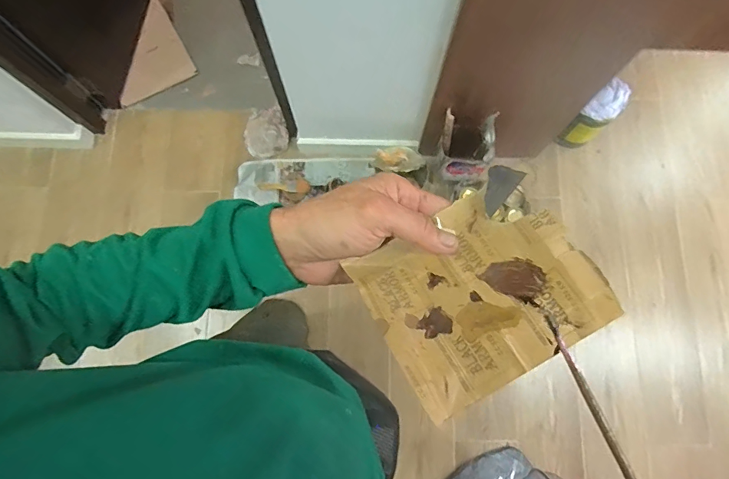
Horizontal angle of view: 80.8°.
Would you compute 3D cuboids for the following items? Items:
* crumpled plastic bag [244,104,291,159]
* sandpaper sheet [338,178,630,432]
[{"bbox_3d":[-0.346,-0.381,1.527,0.166,0.041,0.185,-19,78,-5],"label":"crumpled plastic bag"},{"bbox_3d":[0.075,0.031,0.275,0.136,0.015,0.110,-28,65,-5],"label":"sandpaper sheet"}]

